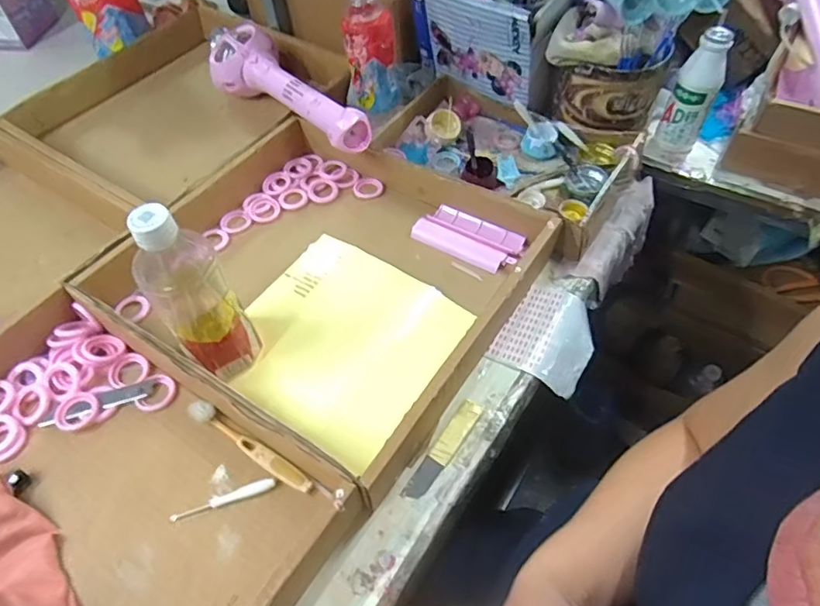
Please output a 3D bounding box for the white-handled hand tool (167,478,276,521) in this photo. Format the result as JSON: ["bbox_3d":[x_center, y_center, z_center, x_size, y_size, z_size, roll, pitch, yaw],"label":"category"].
[{"bbox_3d":[-0.152,0.161,0.445,0.085,0.007,0.011,-15,53,-9],"label":"white-handled hand tool"}]

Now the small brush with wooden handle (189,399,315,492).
[{"bbox_3d":[-0.138,0.124,0.469,0.134,0.016,0.017,26,57,20],"label":"small brush with wooden handle"}]

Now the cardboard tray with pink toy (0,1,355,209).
[{"bbox_3d":[-0.337,-0.290,0.778,0.406,0.063,0.385,30,59,23],"label":"cardboard tray with pink toy"}]

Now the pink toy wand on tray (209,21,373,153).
[{"bbox_3d":[-0.166,-0.289,0.734,0.087,0.095,0.356,-36,59,-23],"label":"pink toy wand on tray"}]

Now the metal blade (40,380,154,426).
[{"bbox_3d":[-0.290,0.092,0.502,0.099,0.004,0.019,-16,53,-10],"label":"metal blade"}]

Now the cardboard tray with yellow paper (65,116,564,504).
[{"bbox_3d":[-0.091,-0.043,0.568,0.378,0.054,0.339,27,58,21],"label":"cardboard tray with yellow paper"}]

